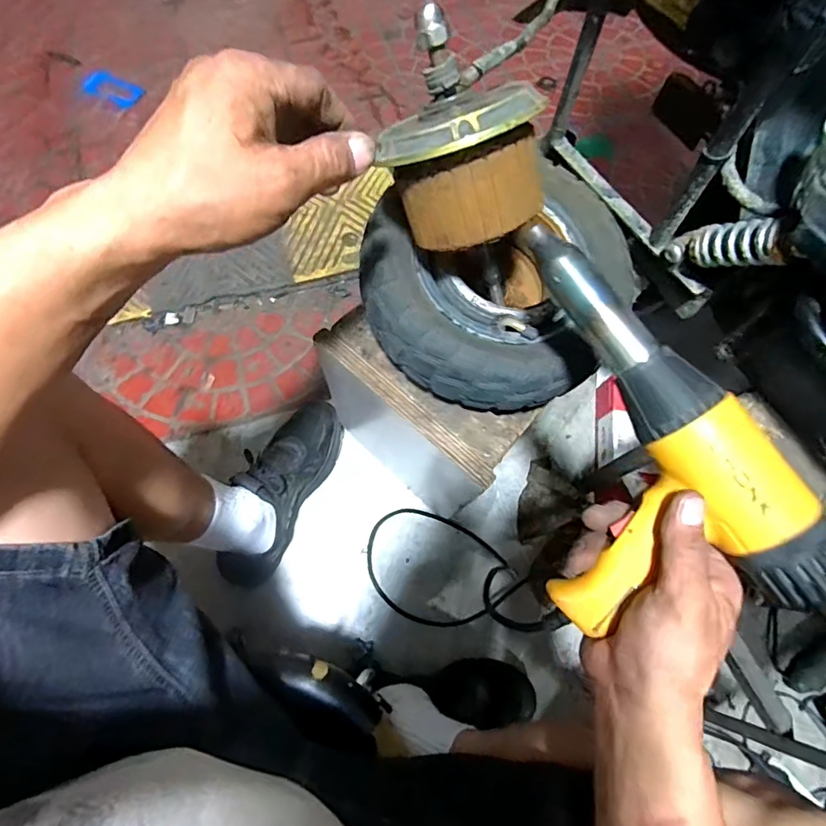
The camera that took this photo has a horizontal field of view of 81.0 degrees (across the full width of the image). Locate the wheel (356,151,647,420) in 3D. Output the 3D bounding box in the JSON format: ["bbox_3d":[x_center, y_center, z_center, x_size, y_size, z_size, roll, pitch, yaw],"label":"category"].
[{"bbox_3d":[0.078,-0.126,0.437,0.221,0.077,0.231,1,73,-3],"label":"wheel"}]

